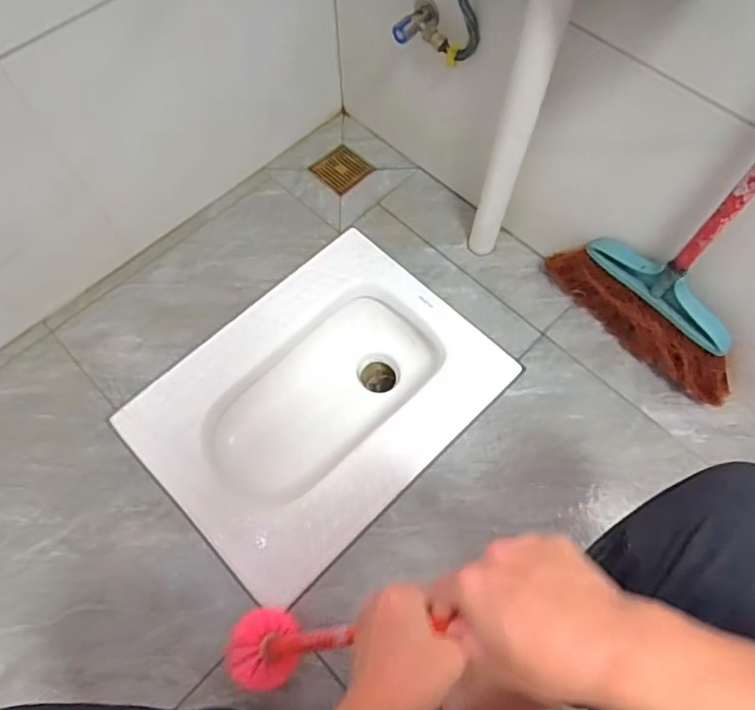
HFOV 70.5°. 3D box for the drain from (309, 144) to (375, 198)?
[{"bbox_3d":[-0.071,-0.372,1.076,0.094,0.005,0.100,-42,72,-17],"label":"drain"}]

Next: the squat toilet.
[{"bbox_3d":[-0.098,0.093,0.943,0.535,0.153,0.404,-42,72,-17],"label":"squat toilet"}]

